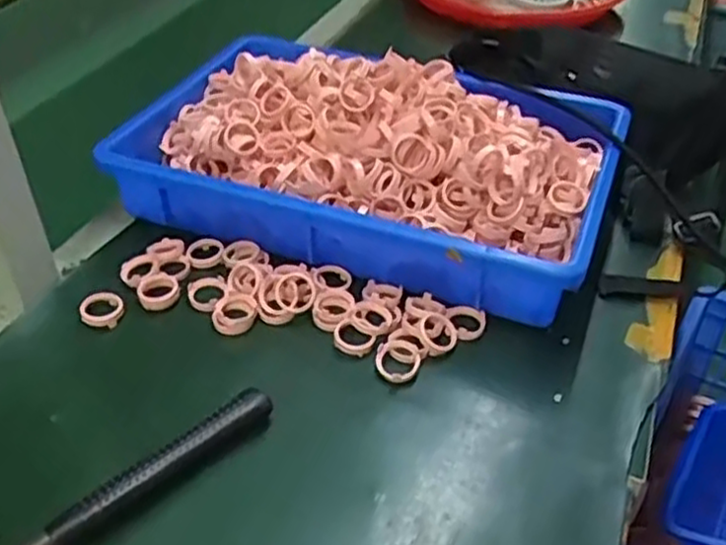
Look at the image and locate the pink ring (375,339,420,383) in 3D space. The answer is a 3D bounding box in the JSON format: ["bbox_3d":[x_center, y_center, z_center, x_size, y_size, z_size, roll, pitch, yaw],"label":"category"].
[{"bbox_3d":[0.022,0.057,0.484,0.028,0.013,0.027,1,41,0],"label":"pink ring"}]

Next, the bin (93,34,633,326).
[{"bbox_3d":[0.008,-0.099,0.602,0.367,0.096,0.236,15,43,15],"label":"bin"}]

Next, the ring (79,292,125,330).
[{"bbox_3d":[-0.178,0.025,0.513,0.028,0.009,0.028,1,41,0],"label":"ring"}]

